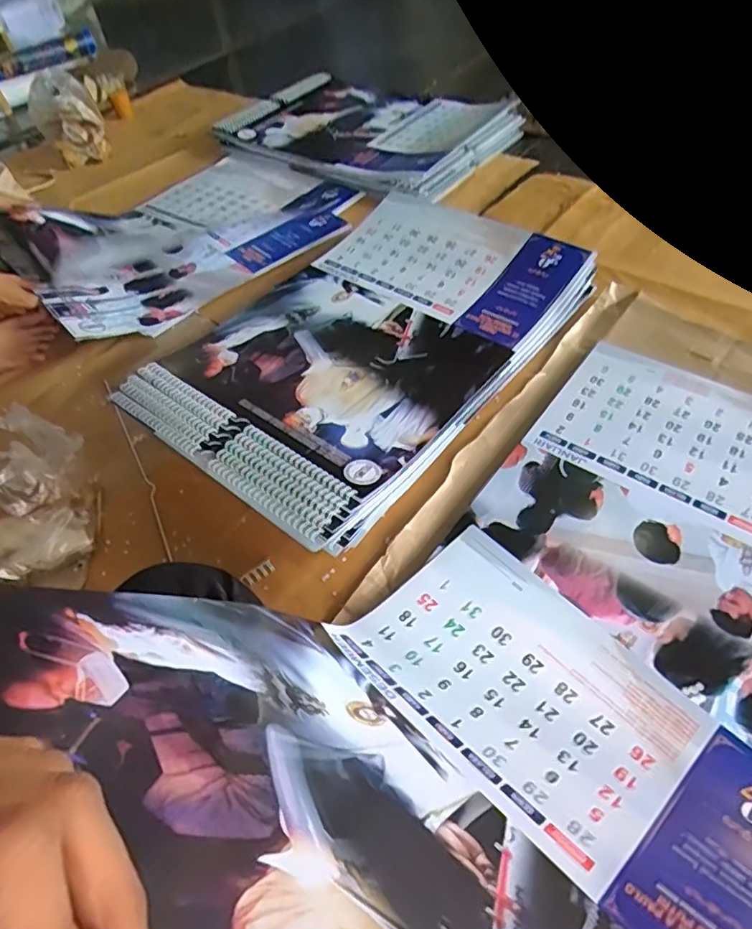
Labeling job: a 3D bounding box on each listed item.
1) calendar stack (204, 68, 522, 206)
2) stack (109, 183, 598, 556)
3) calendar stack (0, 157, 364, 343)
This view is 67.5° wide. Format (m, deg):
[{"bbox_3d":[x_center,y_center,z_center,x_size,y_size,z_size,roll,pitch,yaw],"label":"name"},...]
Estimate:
[{"bbox_3d":[-0.027,-0.757,1.271,0.606,0.050,0.409,29,59,27],"label":"calendar stack"},{"bbox_3d":[-0.006,-0.184,0.793,0.390,0.054,0.615,32,61,26],"label":"stack"},{"bbox_3d":[-0.354,-0.455,1.023,0.570,0.110,0.418,-37,56,-22],"label":"calendar stack"}]

